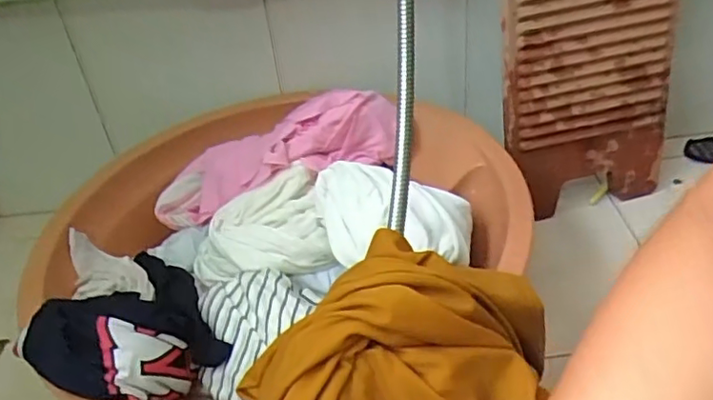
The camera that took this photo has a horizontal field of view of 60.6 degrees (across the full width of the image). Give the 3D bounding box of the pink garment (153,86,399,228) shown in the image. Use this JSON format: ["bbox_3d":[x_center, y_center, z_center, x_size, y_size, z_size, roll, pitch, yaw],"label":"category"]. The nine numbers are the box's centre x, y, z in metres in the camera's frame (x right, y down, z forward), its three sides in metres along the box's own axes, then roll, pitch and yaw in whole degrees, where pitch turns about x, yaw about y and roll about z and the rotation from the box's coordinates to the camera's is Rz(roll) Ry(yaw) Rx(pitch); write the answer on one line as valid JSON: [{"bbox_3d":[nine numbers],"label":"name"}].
[{"bbox_3d":[-0.091,-0.048,0.696,0.293,0.076,0.131,-20,36,10],"label":"pink garment"}]

